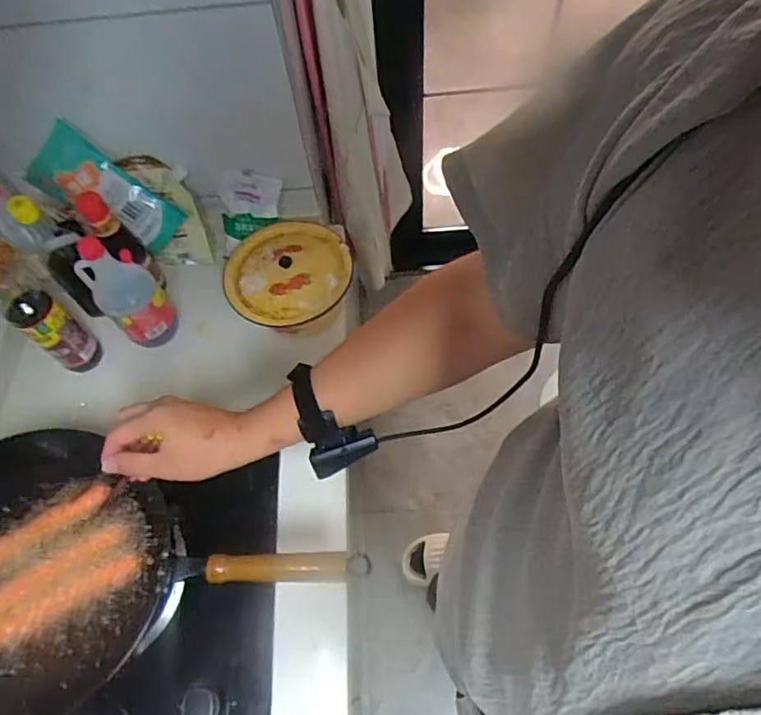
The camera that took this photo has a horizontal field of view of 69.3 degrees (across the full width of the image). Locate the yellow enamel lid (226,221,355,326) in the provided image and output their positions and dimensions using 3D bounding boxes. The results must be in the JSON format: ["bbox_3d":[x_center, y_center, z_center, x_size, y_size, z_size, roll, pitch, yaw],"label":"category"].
[{"bbox_3d":[-0.156,-0.147,0.919,0.205,0.035,0.224,-1,62,3],"label":"yellow enamel lid"}]

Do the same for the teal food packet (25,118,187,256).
[{"bbox_3d":[-0.458,-0.281,0.941,0.228,0.144,0.074,33,59,-30],"label":"teal food packet"}]

